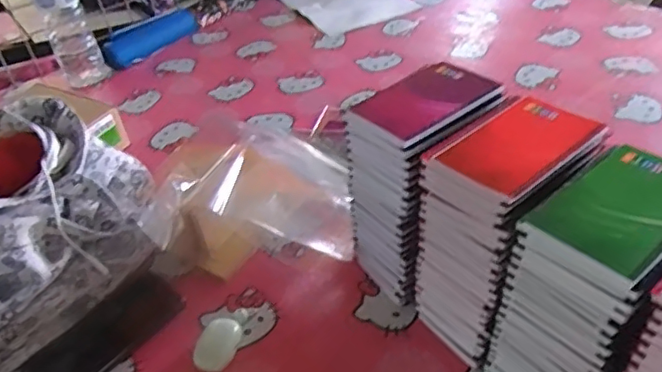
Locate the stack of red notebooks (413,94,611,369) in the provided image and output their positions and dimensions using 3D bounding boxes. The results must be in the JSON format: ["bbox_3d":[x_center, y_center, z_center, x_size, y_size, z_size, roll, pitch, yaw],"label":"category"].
[{"bbox_3d":[0.160,0.045,0.550,0.142,0.216,0.096,-31,45,-25],"label":"stack of red notebooks"}]

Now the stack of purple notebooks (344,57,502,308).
[{"bbox_3d":[0.098,0.001,0.617,0.137,0.216,0.102,-30,45,-24],"label":"stack of purple notebooks"}]

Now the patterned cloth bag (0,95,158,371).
[{"bbox_3d":[-0.359,0.052,0.662,0.192,0.165,0.315,24,49,32],"label":"patterned cloth bag"}]

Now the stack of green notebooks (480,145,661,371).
[{"bbox_3d":[0.216,0.094,0.480,0.141,0.212,0.098,-31,45,-26],"label":"stack of green notebooks"}]

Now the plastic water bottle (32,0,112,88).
[{"bbox_3d":[-0.485,-0.310,1.048,0.078,0.249,0.076,-27,44,-22],"label":"plastic water bottle"}]

